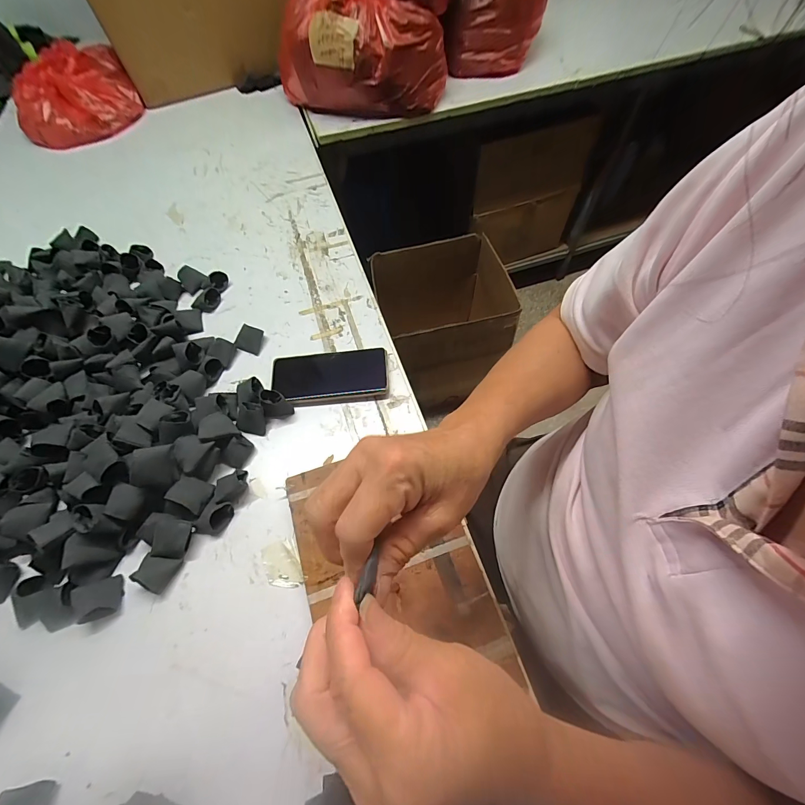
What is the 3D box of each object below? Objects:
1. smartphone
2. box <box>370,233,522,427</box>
[{"bbox_3d":[-0.101,-0.036,0.498,0.158,0.013,0.078,-5,62,0],"label":"smartphone"},{"bbox_3d":[0.130,-0.229,1.157,0.340,0.410,0.349,-16,63,-6],"label":"box"}]

